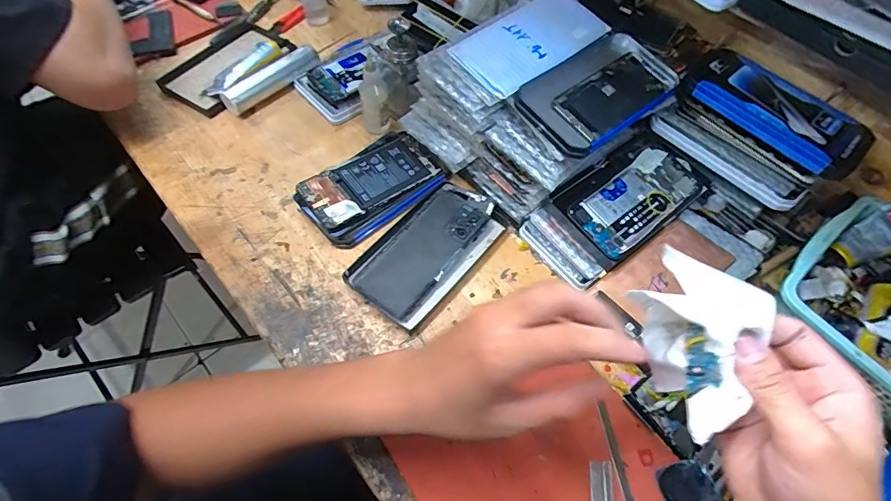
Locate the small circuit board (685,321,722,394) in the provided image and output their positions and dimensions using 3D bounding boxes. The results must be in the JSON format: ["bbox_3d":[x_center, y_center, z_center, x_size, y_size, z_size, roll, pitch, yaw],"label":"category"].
[{"bbox_3d":[0.151,0.064,0.262,0.006,0.020,0.040,21,71,-29],"label":"small circuit board"}]

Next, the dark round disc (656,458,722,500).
[{"bbox_3d":[0.208,0.203,0.379,0.044,0.007,0.039,-11,61,-9],"label":"dark round disc"}]

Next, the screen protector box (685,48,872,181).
[{"bbox_3d":[0.338,-0.145,0.455,0.090,0.022,0.175,-38,68,-21],"label":"screen protector box"}]

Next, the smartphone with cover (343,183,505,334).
[{"bbox_3d":[-0.017,0.000,0.499,0.100,0.017,0.176,37,65,17],"label":"smartphone with cover"}]

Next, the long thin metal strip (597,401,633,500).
[{"bbox_3d":[0.156,0.201,0.389,0.009,0.004,0.127,-6,60,-6],"label":"long thin metal strip"}]

